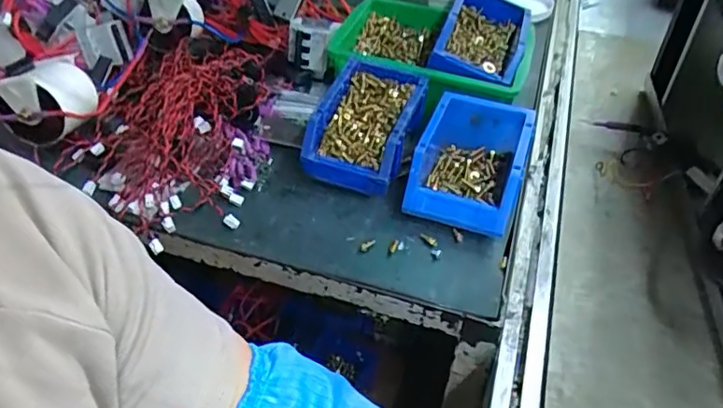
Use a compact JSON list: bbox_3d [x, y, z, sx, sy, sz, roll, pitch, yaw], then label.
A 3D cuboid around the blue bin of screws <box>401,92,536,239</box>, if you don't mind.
[{"bbox_3d":[0.120,-0.044,0.614,0.112,0.069,0.157,13,46,12],"label":"blue bin of screws"}]

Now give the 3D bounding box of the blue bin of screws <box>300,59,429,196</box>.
[{"bbox_3d":[0.007,-0.089,0.657,0.109,0.077,0.162,12,46,12],"label":"blue bin of screws"}]

